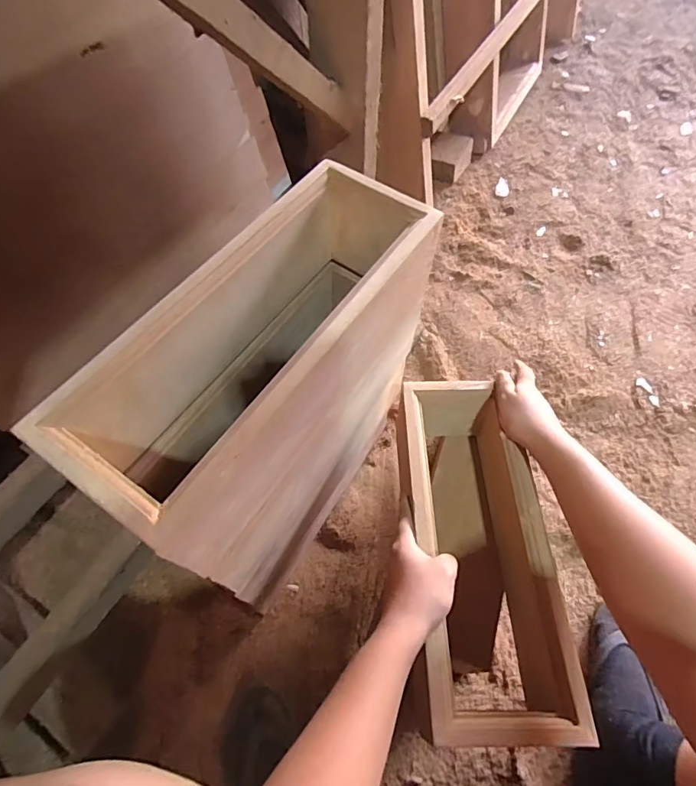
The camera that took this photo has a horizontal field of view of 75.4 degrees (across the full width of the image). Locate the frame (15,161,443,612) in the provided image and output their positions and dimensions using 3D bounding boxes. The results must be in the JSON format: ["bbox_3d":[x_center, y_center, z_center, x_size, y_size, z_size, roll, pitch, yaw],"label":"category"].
[{"bbox_3d":[-0.069,0.002,0.526,0.146,0.321,0.400,29,66,19],"label":"frame"}]

